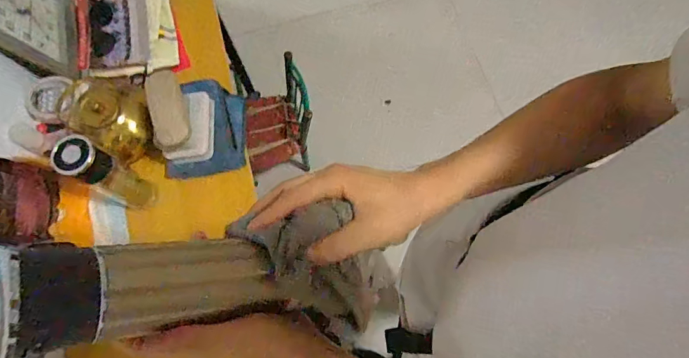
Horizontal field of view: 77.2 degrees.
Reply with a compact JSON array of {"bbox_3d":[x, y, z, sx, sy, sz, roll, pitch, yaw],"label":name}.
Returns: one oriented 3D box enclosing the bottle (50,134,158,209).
[{"bbox_3d":[-0.417,-0.002,0.768,0.059,0.231,0.064,28,75,11],"label":"bottle"}]

